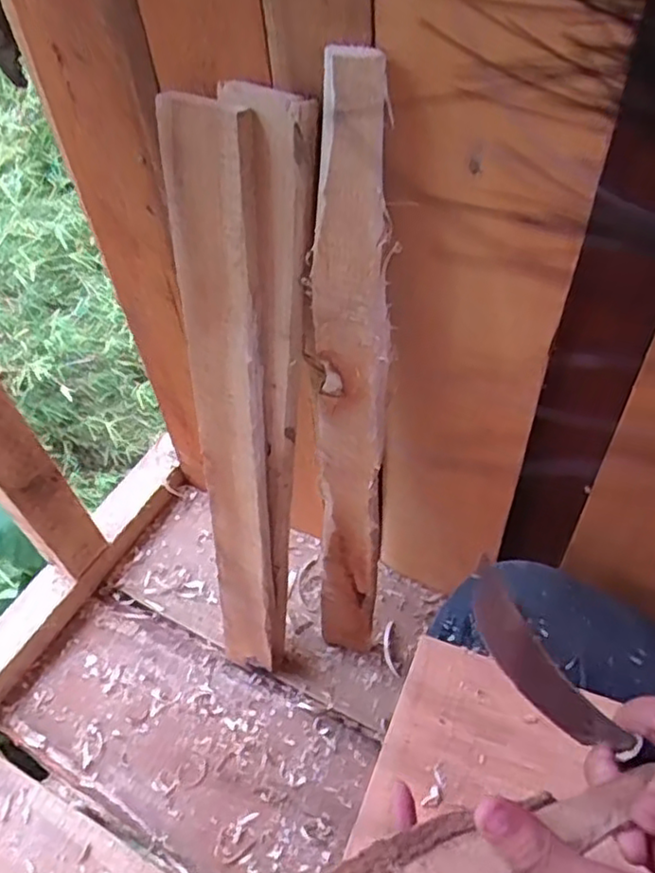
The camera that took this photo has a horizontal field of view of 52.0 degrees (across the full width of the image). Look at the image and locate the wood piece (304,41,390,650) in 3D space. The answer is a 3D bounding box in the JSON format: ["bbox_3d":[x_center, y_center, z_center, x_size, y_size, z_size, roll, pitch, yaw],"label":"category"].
[{"bbox_3d":[0.015,0.005,0.495,0.055,0.511,0.016,14,43,17],"label":"wood piece"}]

